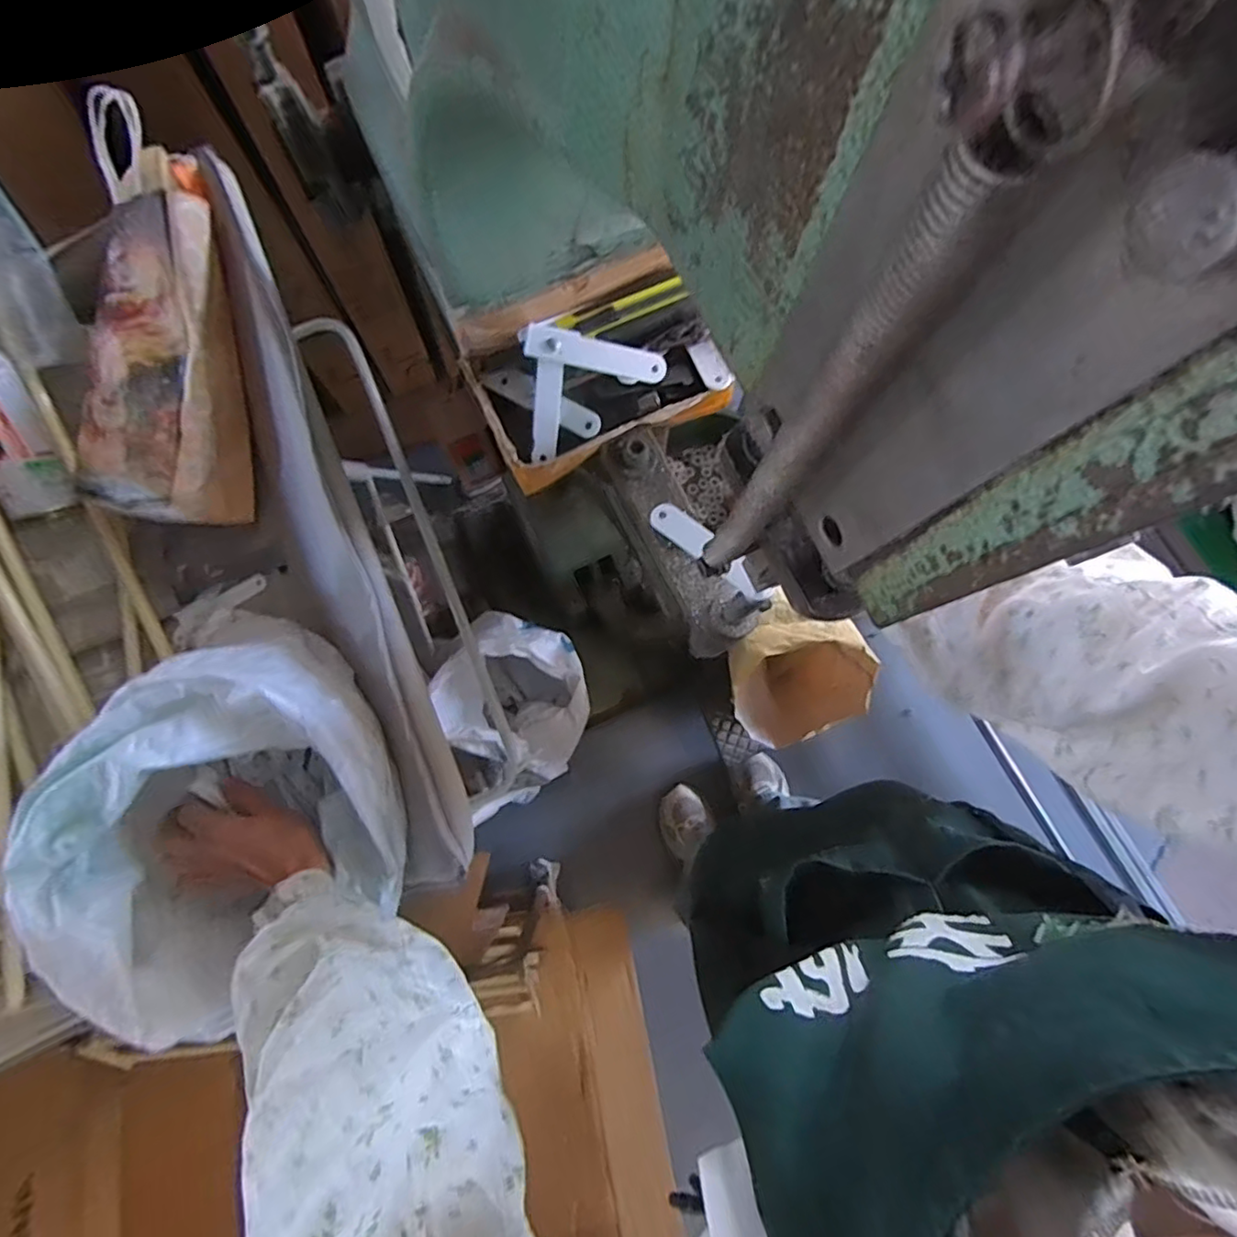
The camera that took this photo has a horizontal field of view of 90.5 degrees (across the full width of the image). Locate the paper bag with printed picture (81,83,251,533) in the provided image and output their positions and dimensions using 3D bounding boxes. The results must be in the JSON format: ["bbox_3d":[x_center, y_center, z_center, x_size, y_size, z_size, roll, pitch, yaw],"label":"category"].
[{"bbox_3d":[-0.436,-0.267,0.570,0.146,0.084,0.357,1,97,0],"label":"paper bag with printed picture"}]

